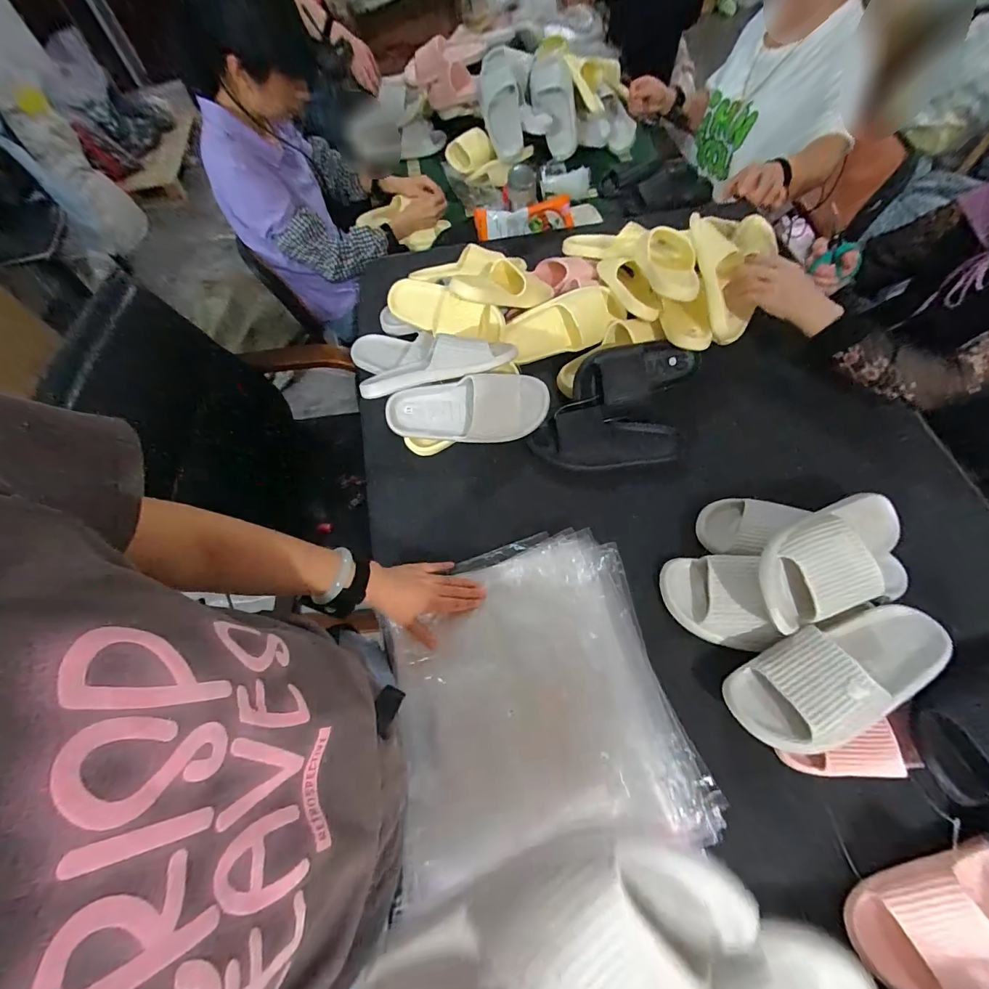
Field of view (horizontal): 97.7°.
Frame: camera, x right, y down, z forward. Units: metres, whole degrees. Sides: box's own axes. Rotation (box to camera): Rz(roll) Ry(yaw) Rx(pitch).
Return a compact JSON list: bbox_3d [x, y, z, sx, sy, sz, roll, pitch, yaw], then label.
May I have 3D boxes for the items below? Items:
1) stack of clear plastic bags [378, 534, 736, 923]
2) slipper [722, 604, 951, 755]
[{"bbox_3d":[0.046,0.250,0.577,0.346,0.043,0.384,-13,63,-3],"label":"stack of clear plastic bags"},{"bbox_3d":[0.422,0.213,0.522,0.270,0.058,0.108,-23,64,-8],"label":"slipper"}]

